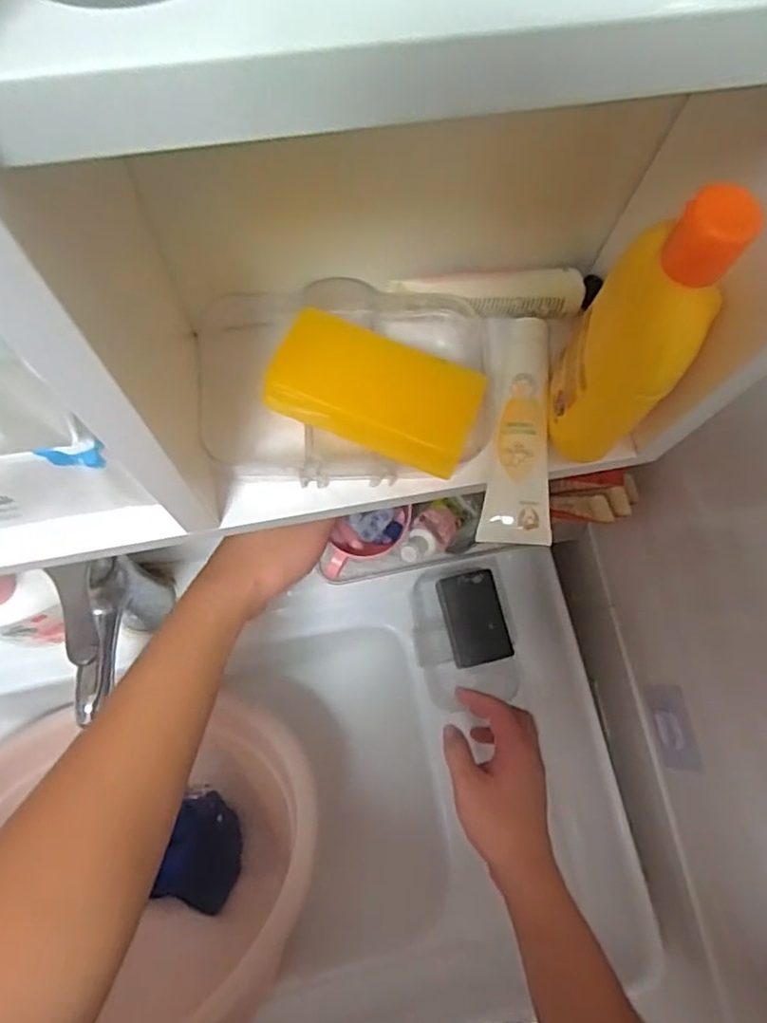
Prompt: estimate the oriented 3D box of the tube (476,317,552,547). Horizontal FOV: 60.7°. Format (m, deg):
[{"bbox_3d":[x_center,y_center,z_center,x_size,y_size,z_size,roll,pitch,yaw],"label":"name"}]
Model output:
[{"bbox_3d":[0.069,-0.041,0.319,0.030,0.022,0.112,9,71,1],"label":"tube"}]

